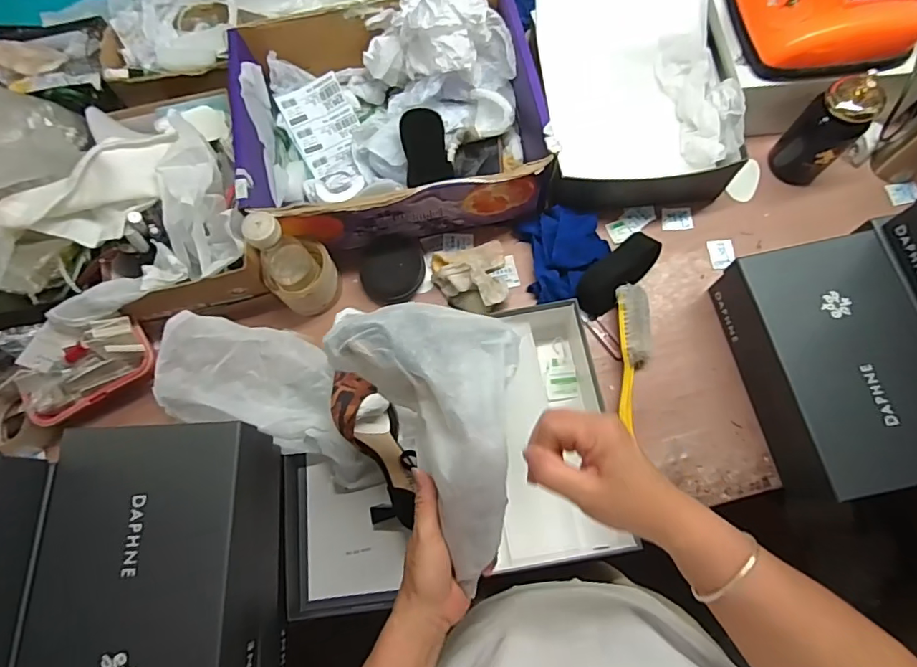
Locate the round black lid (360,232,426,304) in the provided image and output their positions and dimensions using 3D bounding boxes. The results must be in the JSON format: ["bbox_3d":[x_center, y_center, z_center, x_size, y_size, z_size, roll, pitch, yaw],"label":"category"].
[{"bbox_3d":[-0.093,-0.094,0.731,0.094,0.033,0.089,-1,73,2],"label":"round black lid"}]

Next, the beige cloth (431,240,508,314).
[{"bbox_3d":[0.020,-0.081,0.728,0.107,0.043,0.103,-15,73,-3],"label":"beige cloth"}]

